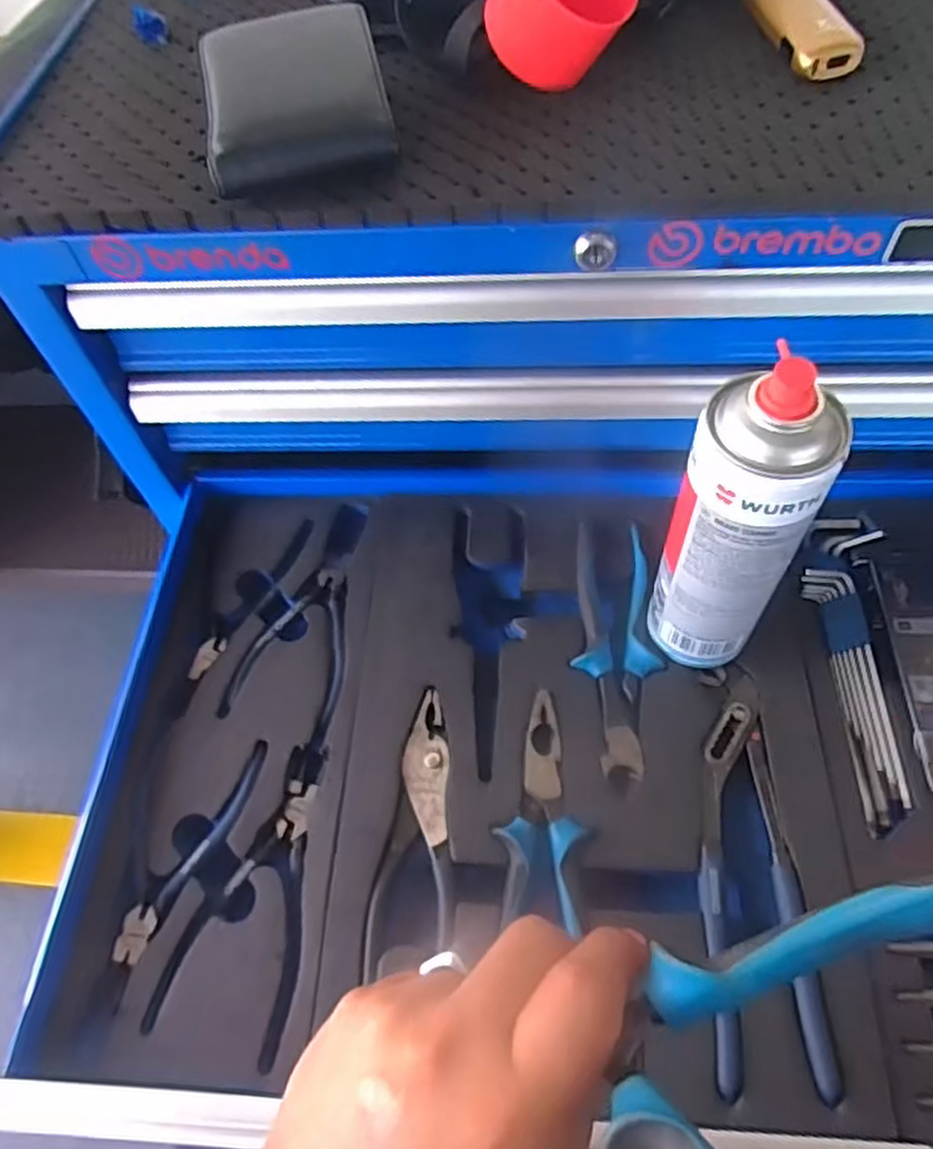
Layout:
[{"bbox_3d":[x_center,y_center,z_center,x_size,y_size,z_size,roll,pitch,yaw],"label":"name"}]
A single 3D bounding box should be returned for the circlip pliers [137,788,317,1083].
[{"bbox_3d":[-0.124,0.192,0.428,0.078,0.010,0.146,8,59,9],"label":"circlip pliers"}]

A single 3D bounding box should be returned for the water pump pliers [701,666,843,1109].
[{"bbox_3d":[0.166,0.158,0.416,0.064,0.010,0.226,2,58,6],"label":"water pump pliers"}]

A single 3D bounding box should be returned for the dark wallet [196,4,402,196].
[{"bbox_3d":[-0.086,-0.236,0.365,0.087,0.047,0.091,-13,58,-4],"label":"dark wallet"}]

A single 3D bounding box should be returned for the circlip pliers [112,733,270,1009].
[{"bbox_3d":[-0.180,0.171,0.443,0.076,0.009,0.151,8,59,9],"label":"circlip pliers"}]

